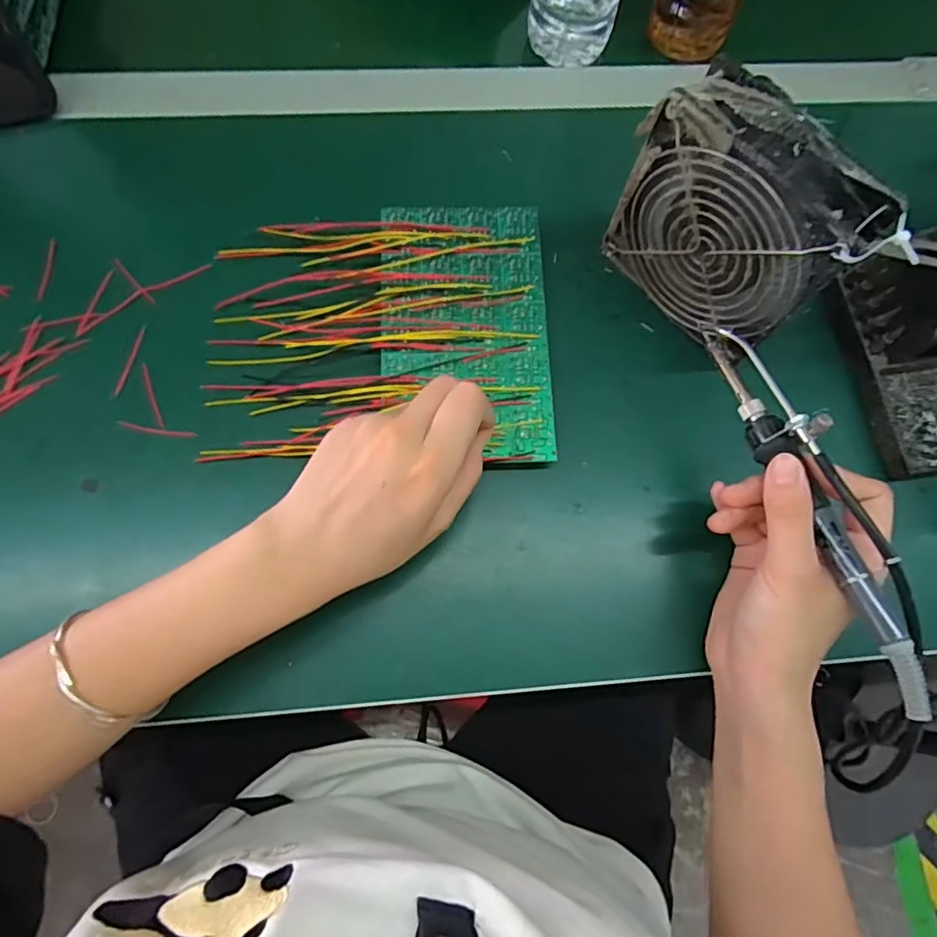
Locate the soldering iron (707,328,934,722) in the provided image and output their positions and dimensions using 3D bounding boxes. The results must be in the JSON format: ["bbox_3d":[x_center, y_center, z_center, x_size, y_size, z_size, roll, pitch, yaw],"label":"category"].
[{"bbox_3d":[0.170,0.011,0.270,0.023,0.034,0.202,-14,69,-7],"label":"soldering iron"}]

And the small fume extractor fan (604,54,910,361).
[{"bbox_3d":[0.146,-0.128,0.318,0.055,0.120,0.126,-34,79,-12],"label":"small fume extractor fan"}]

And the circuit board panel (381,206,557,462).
[{"bbox_3d":[-0.001,-0.088,0.349,0.101,0.012,0.168,-1,71,-3],"label":"circuit board panel"}]

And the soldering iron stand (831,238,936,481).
[{"bbox_3d":[0.287,-0.072,0.336,0.074,0.069,0.135,-9,75,-6],"label":"soldering iron stand"}]

